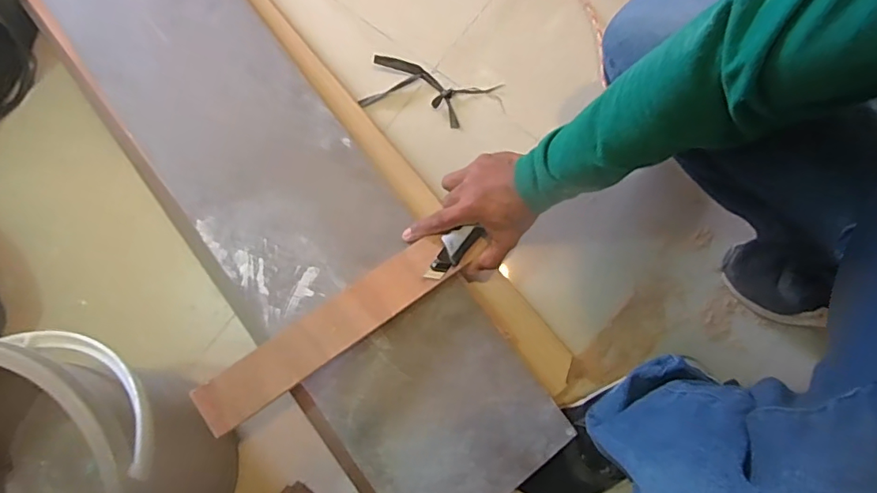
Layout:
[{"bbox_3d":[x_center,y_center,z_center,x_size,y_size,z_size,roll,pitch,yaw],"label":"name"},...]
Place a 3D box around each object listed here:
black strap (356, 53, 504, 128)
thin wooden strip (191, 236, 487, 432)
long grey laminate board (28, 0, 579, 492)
[{"bbox_3d":[-0.012,-0.221,0.749,0.189,0.020,0.076,14,80,3],"label":"black strap"},{"bbox_3d":[-0.110,0.084,0.576,0.317,0.011,0.055,-34,88,-14],"label":"thin wooden strip"},{"bbox_3d":[-0.465,-0.414,0.718,0.237,0.044,1.708,-37,81,-6],"label":"long grey laminate board"}]

